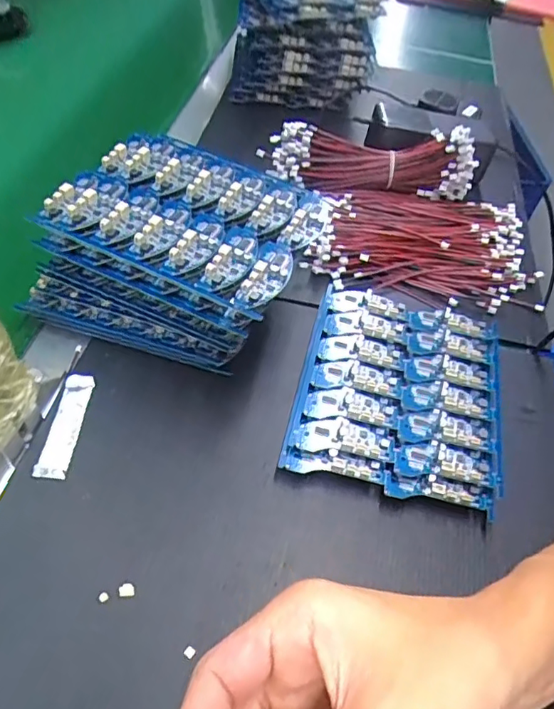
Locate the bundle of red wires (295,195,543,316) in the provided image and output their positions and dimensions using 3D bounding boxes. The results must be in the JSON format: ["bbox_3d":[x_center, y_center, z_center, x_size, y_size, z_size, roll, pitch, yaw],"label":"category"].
[{"bbox_3d":[0.140,-0.111,0.511,0.200,0.027,0.146,11,51,2],"label":"bundle of red wires"}]

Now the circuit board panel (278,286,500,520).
[{"bbox_3d":[0.090,0.024,0.401,0.141,0.024,0.165,14,51,4],"label":"circuit board panel"}]

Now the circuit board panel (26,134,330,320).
[{"bbox_3d":[-0.064,-0.104,0.385,0.178,0.022,0.132,23,52,12],"label":"circuit board panel"}]

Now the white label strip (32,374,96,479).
[{"bbox_3d":[-0.143,0.047,0.364,0.020,0.005,0.078,2,49,1],"label":"white label strip"}]

